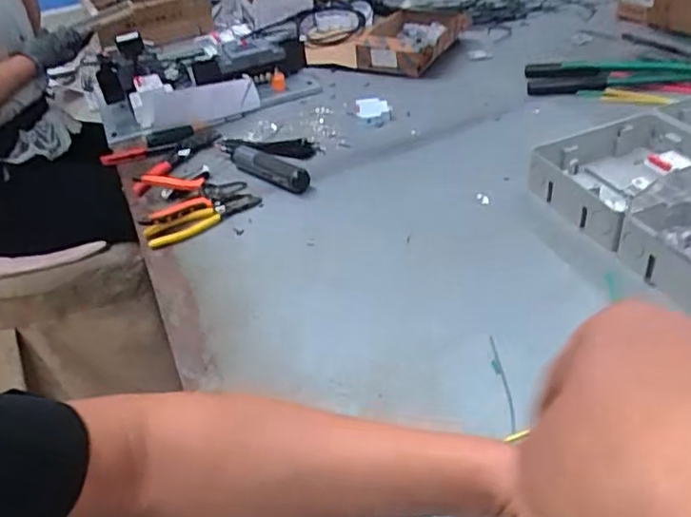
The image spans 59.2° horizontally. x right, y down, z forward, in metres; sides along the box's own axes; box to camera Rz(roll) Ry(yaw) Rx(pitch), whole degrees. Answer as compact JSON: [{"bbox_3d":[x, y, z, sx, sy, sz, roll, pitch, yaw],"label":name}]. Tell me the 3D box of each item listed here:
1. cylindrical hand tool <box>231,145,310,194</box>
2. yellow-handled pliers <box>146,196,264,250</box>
[{"bbox_3d":[-0.115,-0.134,0.910,0.144,0.032,0.030,24,48,34],"label":"cylindrical hand tool"},{"bbox_3d":[-0.195,-0.056,0.841,0.158,0.018,0.039,-28,42,-23],"label":"yellow-handled pliers"}]

